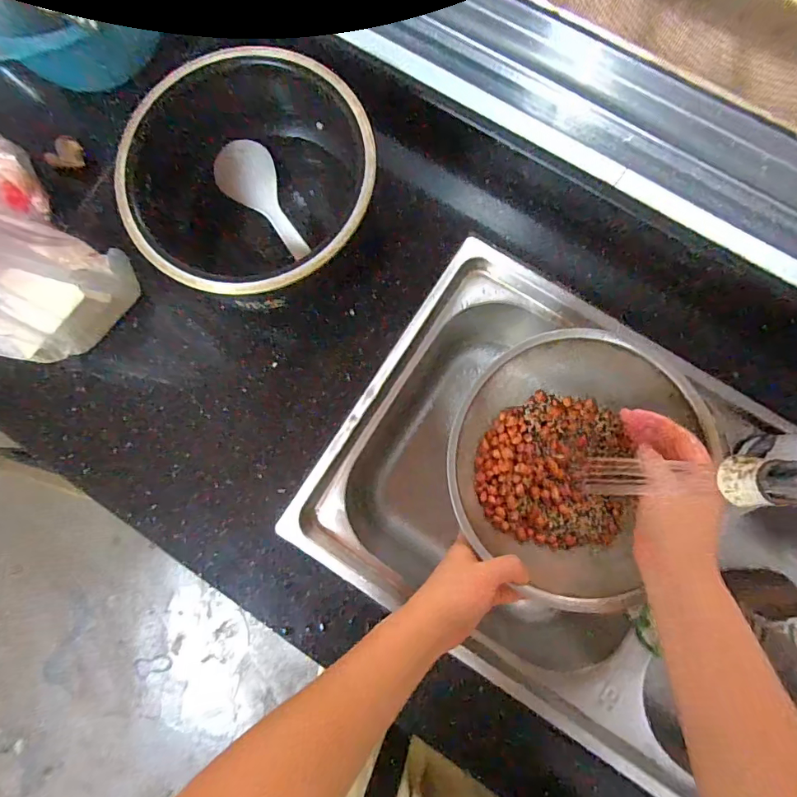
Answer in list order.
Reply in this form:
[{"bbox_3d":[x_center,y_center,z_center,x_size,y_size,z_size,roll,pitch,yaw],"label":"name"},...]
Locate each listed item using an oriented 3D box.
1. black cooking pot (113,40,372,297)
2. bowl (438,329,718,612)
[{"bbox_3d":[-0.141,-0.209,0.485,0.228,0.130,0.234,0,82,3],"label":"black cooking pot"},{"bbox_3d":[0.159,0.046,0.438,0.208,0.063,0.259,29,85,6],"label":"bowl"}]

